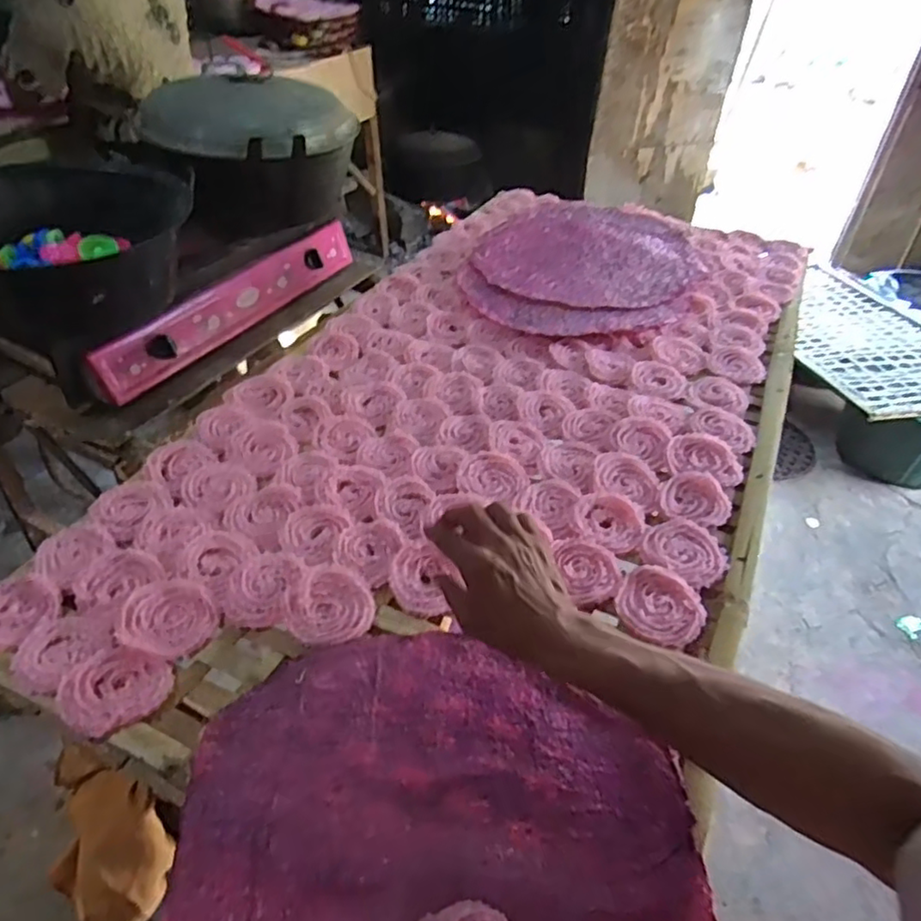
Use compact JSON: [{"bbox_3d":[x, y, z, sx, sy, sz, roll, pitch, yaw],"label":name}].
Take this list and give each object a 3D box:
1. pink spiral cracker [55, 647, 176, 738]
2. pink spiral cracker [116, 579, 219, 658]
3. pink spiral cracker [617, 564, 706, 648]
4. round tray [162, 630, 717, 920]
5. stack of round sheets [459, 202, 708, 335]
[{"bbox_3d":[-0.274,0.178,0.510,0.077,0.018,0.075,2,42,-2],"label":"pink spiral cracker"},{"bbox_3d":[-0.257,0.136,0.562,0.084,0.006,0.072,12,43,9],"label":"pink spiral cracker"},{"bbox_3d":[0.179,0.127,0.572,0.072,0.009,0.075,2,42,-2],"label":"pink spiral cracker"},{"bbox_3d":[-0.017,0.254,0.400,0.326,0.056,0.334,0,45,-3],"label":"round tray"},{"bbox_3d":[0.204,-0.331,1.066,0.359,0.018,0.466,22,45,19],"label":"stack of round sheets"}]

